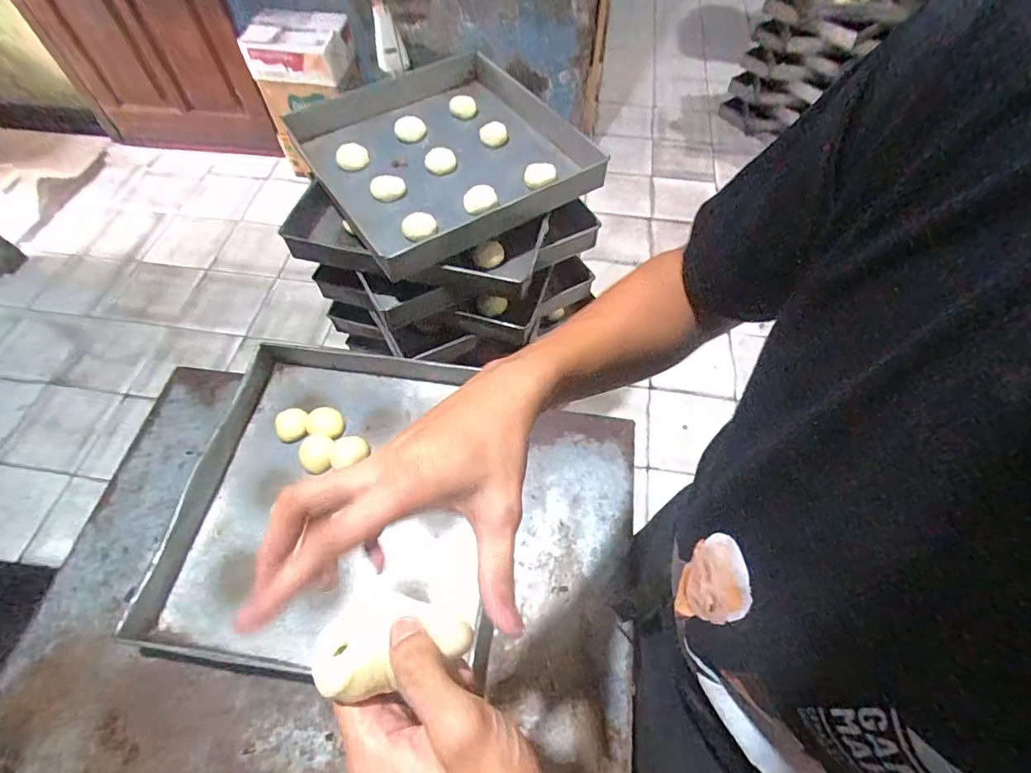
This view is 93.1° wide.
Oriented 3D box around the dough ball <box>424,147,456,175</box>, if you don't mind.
[{"bbox_3d":[-0.142,-0.429,0.924,0.058,0.030,0.051,-10,59,-7],"label":"dough ball"}]

